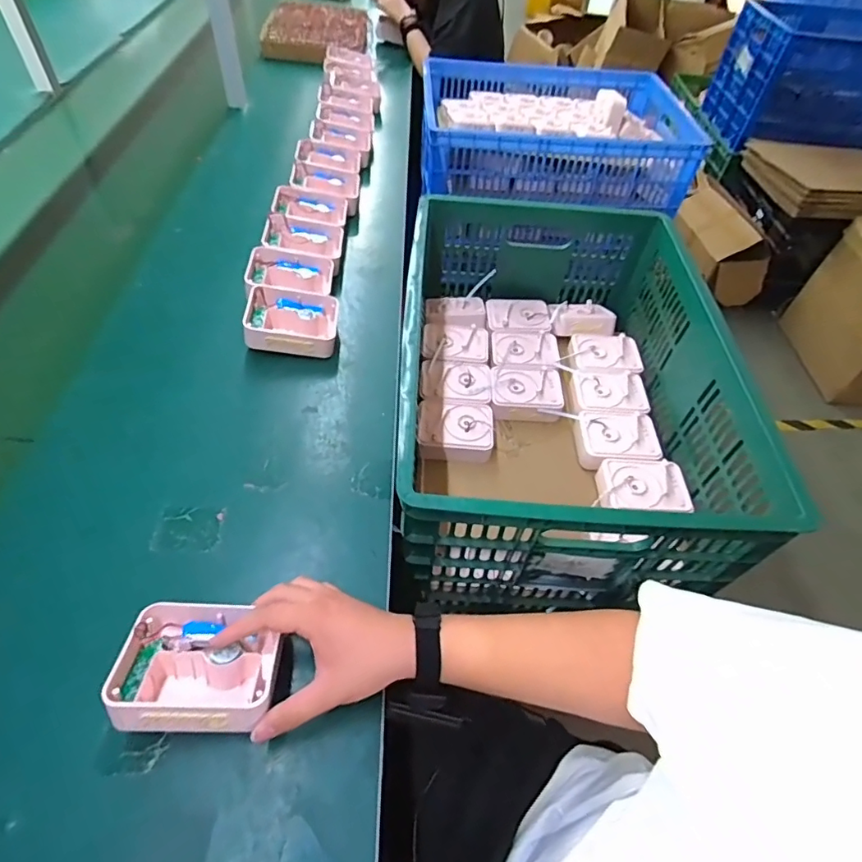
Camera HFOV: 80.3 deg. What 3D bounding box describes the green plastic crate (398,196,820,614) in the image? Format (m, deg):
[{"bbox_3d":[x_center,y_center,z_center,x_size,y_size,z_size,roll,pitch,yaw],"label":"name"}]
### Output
[{"bbox_3d":[0.194,-0.085,0.854,0.461,0.273,0.663,3,52,-2],"label":"green plastic crate"}]

